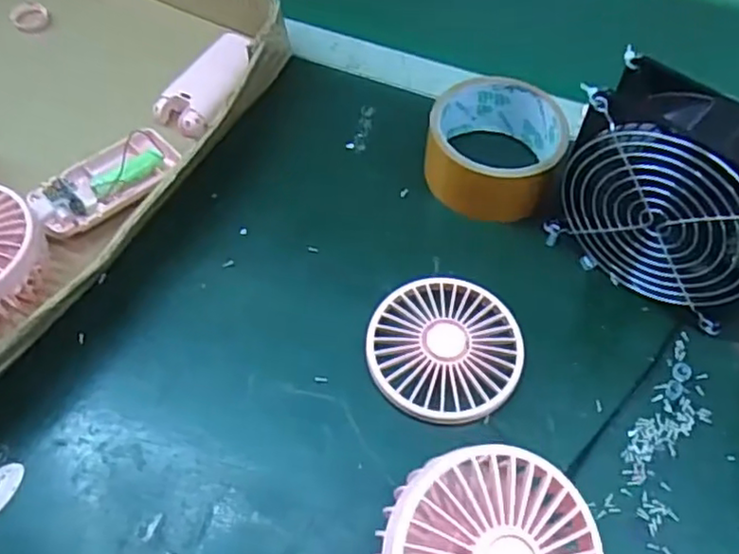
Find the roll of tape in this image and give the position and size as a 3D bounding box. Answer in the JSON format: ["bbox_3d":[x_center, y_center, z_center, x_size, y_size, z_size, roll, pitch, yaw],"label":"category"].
[{"bbox_3d":[0.082,-0.085,0.436,0.084,0.044,0.084,0,58,0],"label":"roll of tape"}]

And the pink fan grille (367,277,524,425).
[{"bbox_3d":[0.043,0.041,0.377,0.085,0.013,0.086,0,58,0],"label":"pink fan grille"}]

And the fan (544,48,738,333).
[{"bbox_3d":[0.170,-0.041,0.368,0.119,0.122,0.049,38,65,21],"label":"fan"}]

